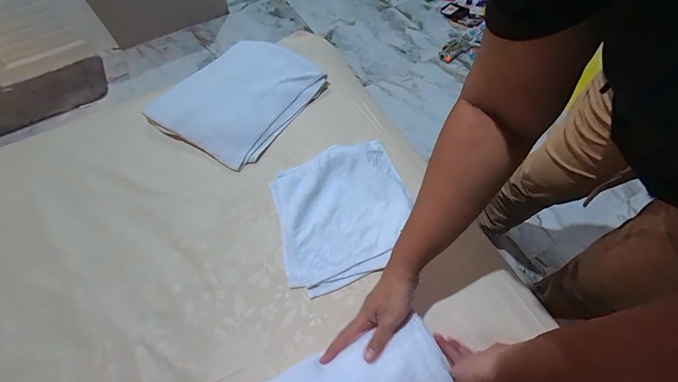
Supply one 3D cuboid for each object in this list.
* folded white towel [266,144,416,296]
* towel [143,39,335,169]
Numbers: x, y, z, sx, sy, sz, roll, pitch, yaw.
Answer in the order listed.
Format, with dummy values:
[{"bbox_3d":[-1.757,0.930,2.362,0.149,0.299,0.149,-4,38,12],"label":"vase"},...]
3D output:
[{"bbox_3d":[0.008,0.029,0.583,0.251,0.037,0.268,-15,58,-5],"label":"folded white towel"},{"bbox_3d":[-0.227,-0.229,0.736,0.278,0.054,0.346,28,65,20],"label":"towel"}]

